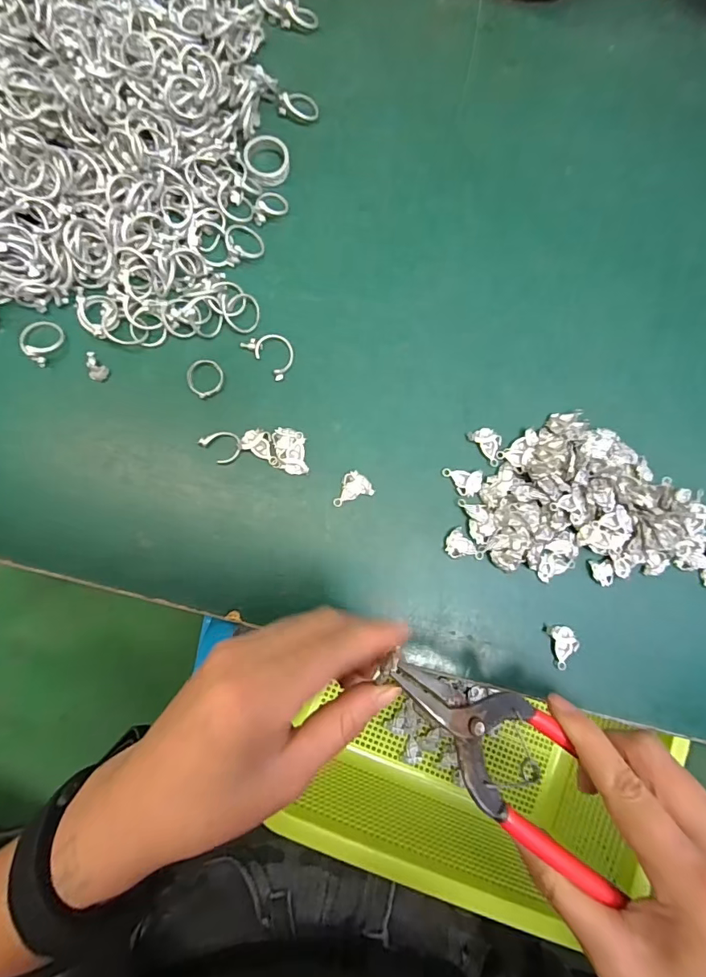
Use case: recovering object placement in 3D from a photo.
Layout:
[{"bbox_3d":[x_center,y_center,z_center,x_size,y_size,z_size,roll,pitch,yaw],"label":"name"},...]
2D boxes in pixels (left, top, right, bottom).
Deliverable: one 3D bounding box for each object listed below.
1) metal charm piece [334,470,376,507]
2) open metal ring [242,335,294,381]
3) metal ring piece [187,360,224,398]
[{"bbox_3d":[-0.001,-0.001,0.257,0.023,0.005,0.016,-18,86,-9],"label":"metal charm piece"},{"bbox_3d":[-0.046,-0.079,0.262,0.029,0.004,0.021,43,80,0],"label":"open metal ring"},{"bbox_3d":[-0.082,-0.062,0.255,0.019,0.004,0.020,1,83,-7],"label":"metal ring piece"}]

